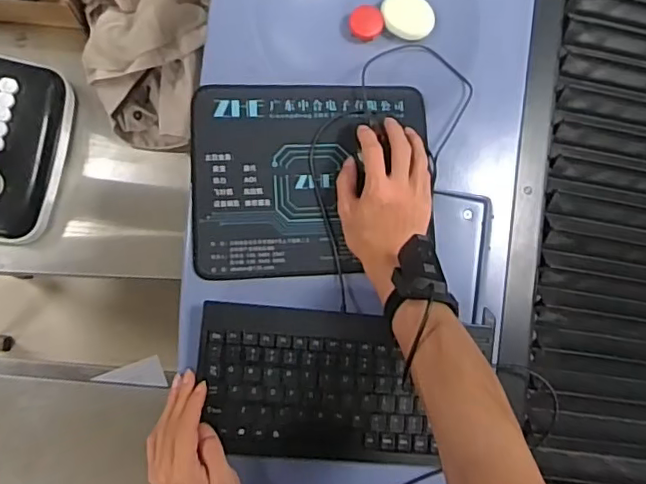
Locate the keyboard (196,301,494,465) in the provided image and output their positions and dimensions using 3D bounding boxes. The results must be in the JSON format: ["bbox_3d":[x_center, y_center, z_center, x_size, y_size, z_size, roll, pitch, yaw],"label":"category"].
[{"bbox_3d":[0.024,0.146,0.583,0.290,0.013,0.144,6,87,-7],"label":"keyboard"}]

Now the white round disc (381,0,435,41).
[{"bbox_3d":[0.099,-0.263,0.672,0.062,0.008,0.048,25,82,-3],"label":"white round disc"}]

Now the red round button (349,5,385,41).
[{"bbox_3d":[0.050,-0.254,0.670,0.038,0.009,0.038,1,84,-6],"label":"red round button"}]

